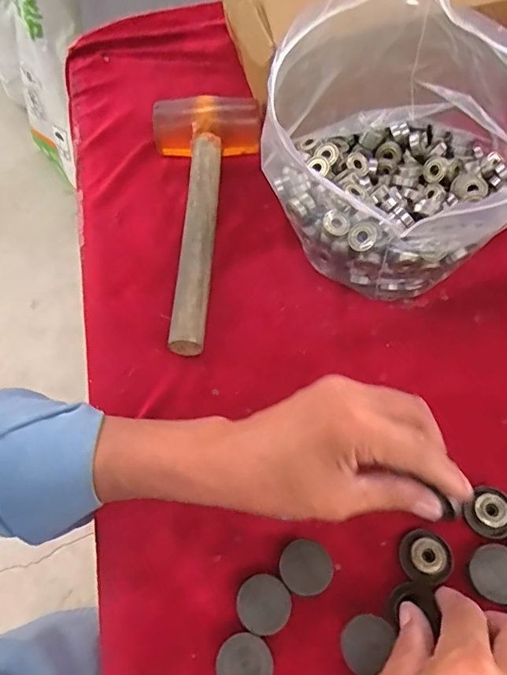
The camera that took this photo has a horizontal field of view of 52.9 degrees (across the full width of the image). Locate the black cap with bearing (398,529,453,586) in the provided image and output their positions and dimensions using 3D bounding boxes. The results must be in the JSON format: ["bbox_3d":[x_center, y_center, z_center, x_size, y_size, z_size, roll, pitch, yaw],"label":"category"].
[{"bbox_3d":[0.111,0.140,0.327,0.032,0.008,0.032,-2,59,3],"label":"black cap with bearing"}]

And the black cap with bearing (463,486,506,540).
[{"bbox_3d":[0.157,0.116,0.337,0.032,0.006,0.030,-2,59,3],"label":"black cap with bearing"}]

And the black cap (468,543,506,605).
[{"bbox_3d":[0.151,0.146,0.315,0.032,0.008,0.032,-2,59,3],"label":"black cap"}]

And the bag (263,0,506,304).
[{"bbox_3d":[0.117,-0.140,0.385,0.199,0.193,0.175,35,67,22],"label":"bag"}]

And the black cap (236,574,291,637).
[{"bbox_3d":[0.007,0.167,0.318,0.031,0.016,0.032,-2,59,3],"label":"black cap"}]

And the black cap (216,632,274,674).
[{"bbox_3d":[-0.005,0.193,0.300,0.032,0.015,0.032,-2,59,3],"label":"black cap"}]

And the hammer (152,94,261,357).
[{"bbox_3d":[-0.062,-0.117,0.468,0.102,0.048,0.274,5,60,6],"label":"hammer"}]

